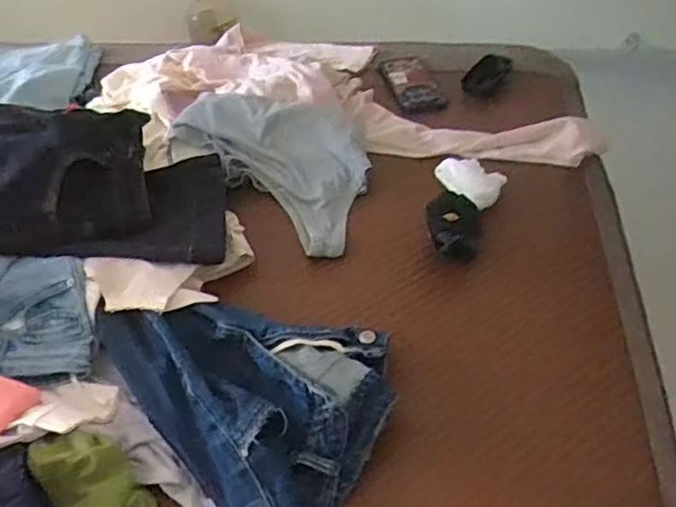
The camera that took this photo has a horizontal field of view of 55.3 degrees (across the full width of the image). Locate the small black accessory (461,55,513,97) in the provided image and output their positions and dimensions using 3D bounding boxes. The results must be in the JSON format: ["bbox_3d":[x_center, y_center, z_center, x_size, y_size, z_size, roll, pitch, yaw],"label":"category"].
[{"bbox_3d":[0.235,-0.282,1.022,0.057,0.032,0.083,30,54,30],"label":"small black accessory"}]

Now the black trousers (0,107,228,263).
[{"bbox_3d":[-0.394,-0.079,0.767,0.493,0.124,0.250,-5,44,-1],"label":"black trousers"}]

